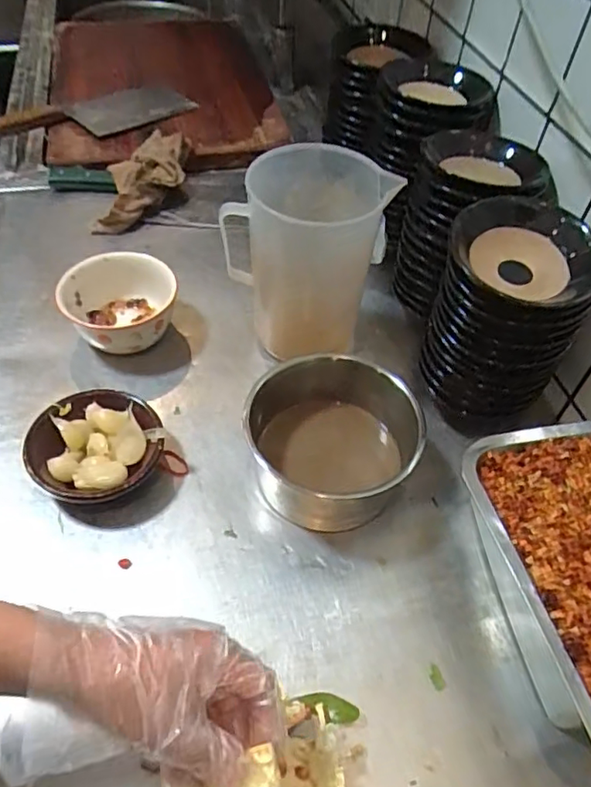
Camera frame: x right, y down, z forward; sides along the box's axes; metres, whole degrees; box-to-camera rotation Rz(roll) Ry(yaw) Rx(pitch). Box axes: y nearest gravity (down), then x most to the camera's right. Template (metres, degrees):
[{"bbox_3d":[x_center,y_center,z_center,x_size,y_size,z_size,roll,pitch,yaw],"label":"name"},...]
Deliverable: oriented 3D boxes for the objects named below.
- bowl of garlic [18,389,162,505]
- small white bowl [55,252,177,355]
[{"bbox_3d":[-0.185,0.053,0.538,0.119,0.039,0.112,2,49,-2],"label":"bowl of garlic"},{"bbox_3d":[-0.194,-0.094,0.643,0.118,0.074,0.113,2,49,-2],"label":"small white bowl"}]

